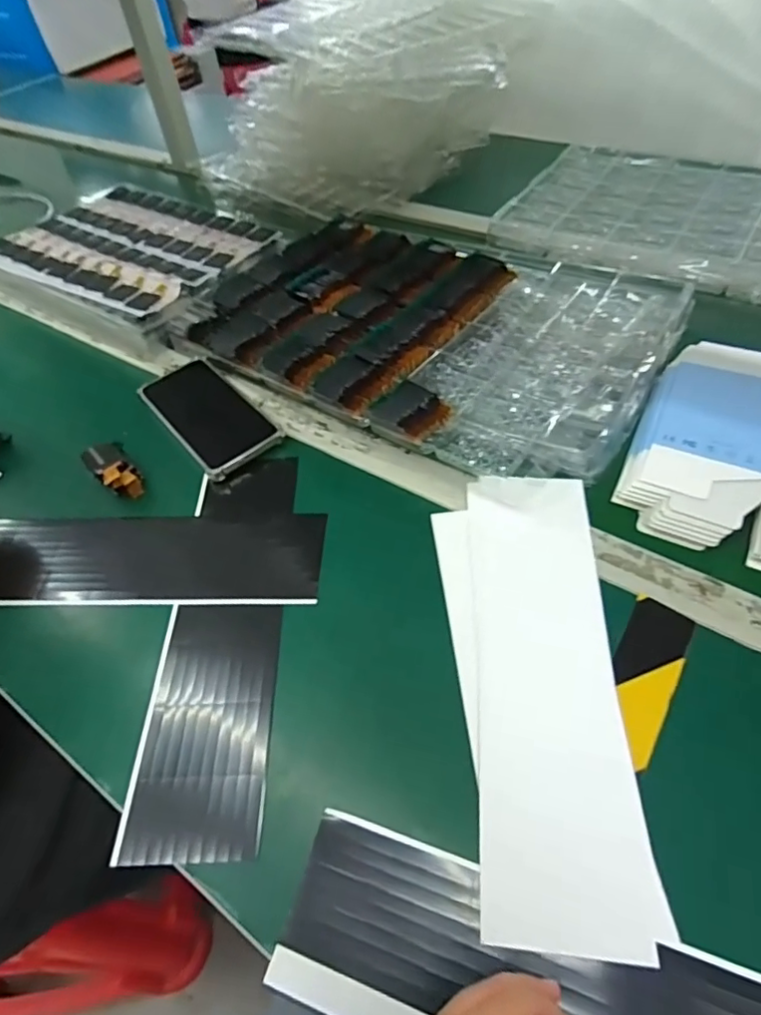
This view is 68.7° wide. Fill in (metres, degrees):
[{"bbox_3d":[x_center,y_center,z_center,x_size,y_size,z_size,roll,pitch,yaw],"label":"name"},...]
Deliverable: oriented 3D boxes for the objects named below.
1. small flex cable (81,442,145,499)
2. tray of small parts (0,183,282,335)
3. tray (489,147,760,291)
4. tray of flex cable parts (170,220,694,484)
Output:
[{"bbox_3d":[-0.234,-0.032,0.492,0.032,0.030,0.049,-35,55,-21],"label":"small flex cable"},{"bbox_3d":[-0.331,-0.342,0.746,0.379,0.038,0.260,28,59,26],"label":"tray of small parts"},{"bbox_3d":[0.398,-0.372,0.691,0.432,0.022,0.314,26,58,25],"label":"tray"},{"bbox_3d":[0.052,-0.212,0.592,0.463,0.029,0.356,27,58,25],"label":"tray of flex cable parts"}]

